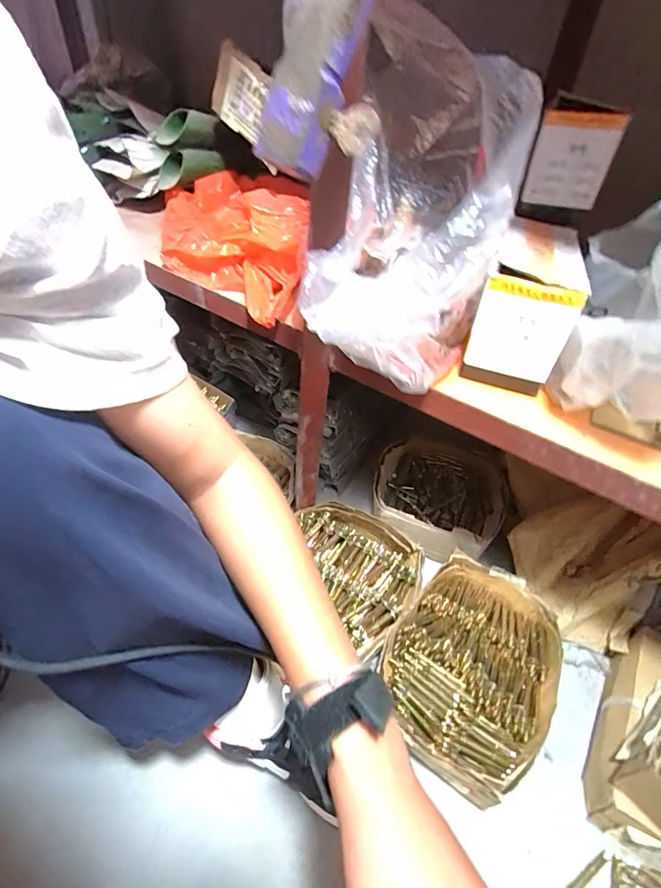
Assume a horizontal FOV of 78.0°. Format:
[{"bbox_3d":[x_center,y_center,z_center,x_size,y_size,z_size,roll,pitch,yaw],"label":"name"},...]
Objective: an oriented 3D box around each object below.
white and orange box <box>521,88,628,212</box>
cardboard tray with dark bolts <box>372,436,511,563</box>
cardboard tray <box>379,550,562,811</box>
[{"bbox_3d":[0.261,-0.311,0.442,0.078,0.093,0.029,21,45,15],"label":"white and orange box"},{"bbox_3d":[0.168,0.085,0.656,0.204,0.077,0.186,25,46,18],"label":"cardboard tray with dark bolts"},{"bbox_3d":[0.162,0.262,0.479,0.168,0.064,0.230,32,48,24],"label":"cardboard tray"}]

